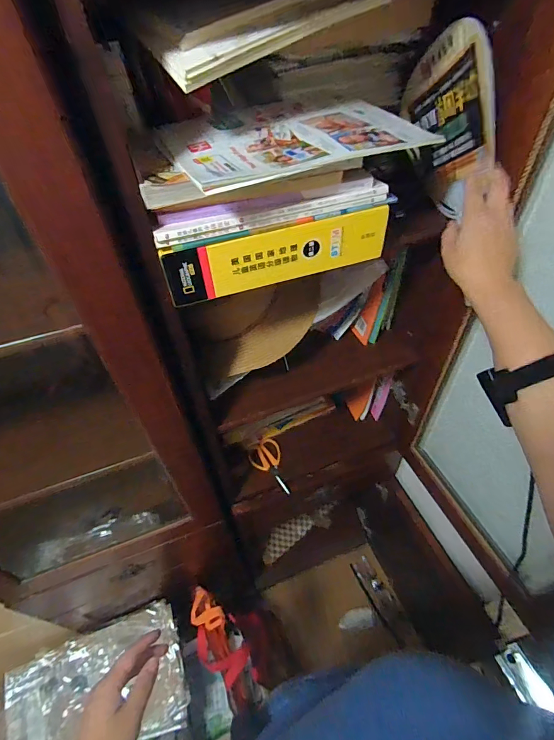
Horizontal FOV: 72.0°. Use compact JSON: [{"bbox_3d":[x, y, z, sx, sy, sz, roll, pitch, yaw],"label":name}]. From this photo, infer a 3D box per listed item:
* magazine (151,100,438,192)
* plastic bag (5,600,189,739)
[{"bbox_3d":[0.016,-0.261,0.420,0.261,0.007,0.193,-20,52,-14],"label":"magazine"},{"bbox_3d":[-0.463,0.833,0.982,0.445,0.104,0.292,-16,48,-11],"label":"plastic bag"}]

